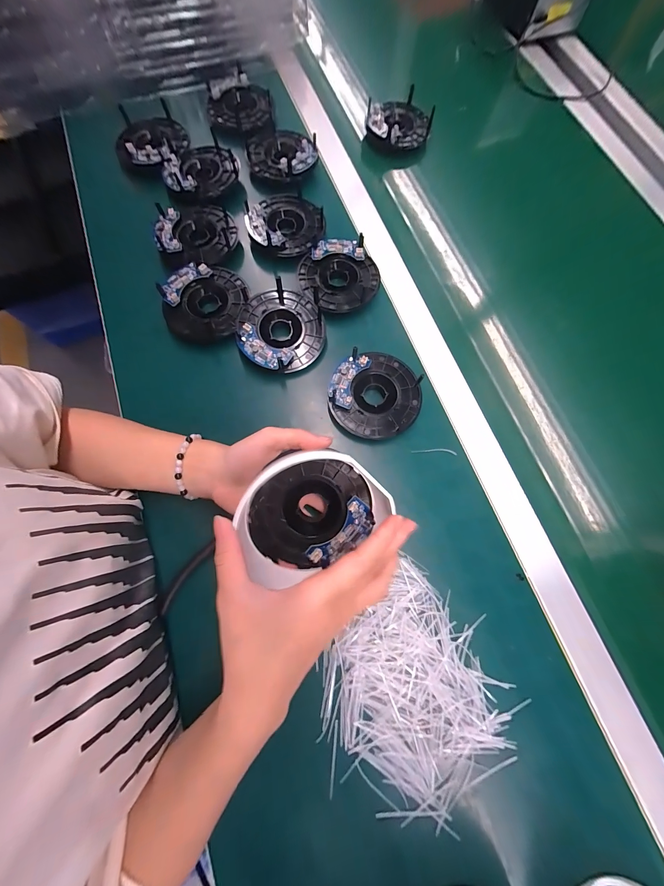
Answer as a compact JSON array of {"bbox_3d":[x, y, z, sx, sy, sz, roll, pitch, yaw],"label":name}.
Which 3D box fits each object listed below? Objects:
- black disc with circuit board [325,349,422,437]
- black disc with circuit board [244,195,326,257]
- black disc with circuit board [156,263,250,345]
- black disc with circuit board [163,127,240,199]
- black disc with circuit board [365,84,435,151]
[{"bbox_3d":[0.048,-0.054,0.337,0.096,0.025,0.101,1,74,-2],"label":"black disc with circuit board"},{"bbox_3d":[-0.060,-0.287,0.393,0.098,0.016,0.092,1,74,-2],"label":"black disc with circuit board"},{"bbox_3d":[-0.148,-0.167,0.357,0.088,0.022,0.096,1,74,-2],"label":"black disc with circuit board"},{"bbox_3d":[-0.177,-0.369,0.408,0.101,0.019,0.088,-40,79,-12],"label":"black disc with circuit board"},{"bbox_3d":[0.104,-0.503,0.469,0.097,0.024,0.098,1,74,-2],"label":"black disc with circuit board"}]

